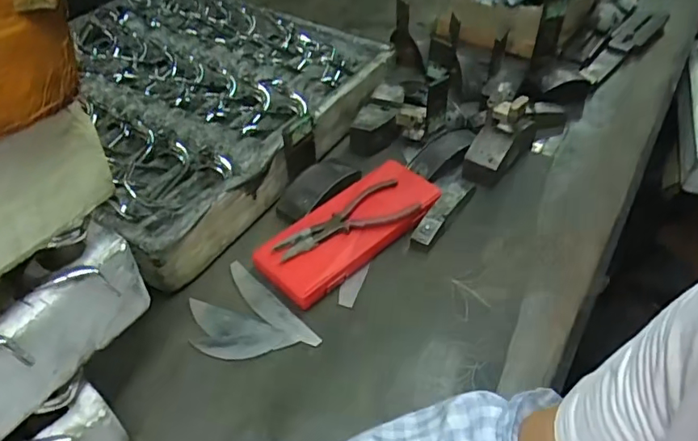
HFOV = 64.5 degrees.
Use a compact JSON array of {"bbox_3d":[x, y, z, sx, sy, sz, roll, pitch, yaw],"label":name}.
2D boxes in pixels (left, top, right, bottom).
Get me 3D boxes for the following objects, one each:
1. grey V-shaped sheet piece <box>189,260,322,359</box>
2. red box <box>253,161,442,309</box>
[{"bbox_3d":[-0.120,0.117,0.628,0.144,0.007,0.103,34,54,30],"label":"grey V-shaped sheet piece"},{"bbox_3d":[0.006,0.007,0.710,0.251,0.039,0.098,-35,54,-30],"label":"red box"}]

